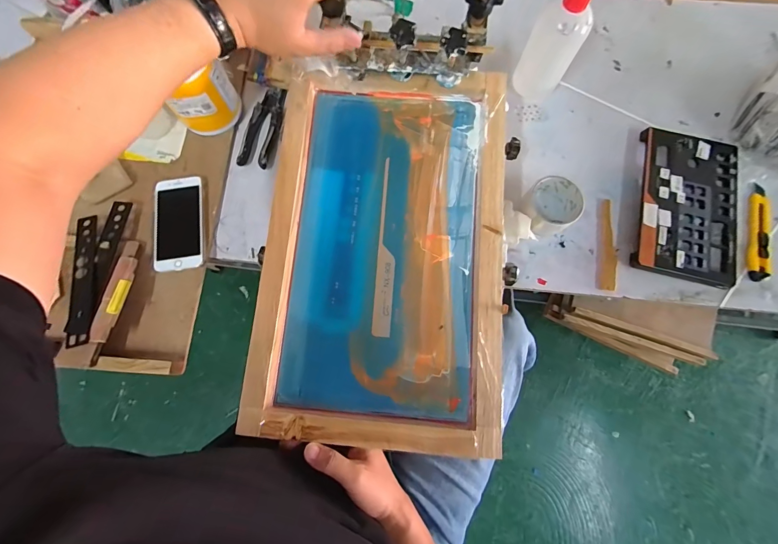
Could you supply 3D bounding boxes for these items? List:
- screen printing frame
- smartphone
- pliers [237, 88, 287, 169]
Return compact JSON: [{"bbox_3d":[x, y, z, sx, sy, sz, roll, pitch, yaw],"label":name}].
[{"bbox_3d":[-0.003,-0.033,0.445,0.299,0.050,0.474,5,76,2],"label":"screen printing frame"},{"bbox_3d":[-0.337,-0.079,0.546,0.079,0.006,0.156,-7,76,-1],"label":"smartphone"},{"bbox_3d":[-0.217,-0.252,0.594,0.054,0.022,0.156,10,77,3],"label":"pliers"}]

